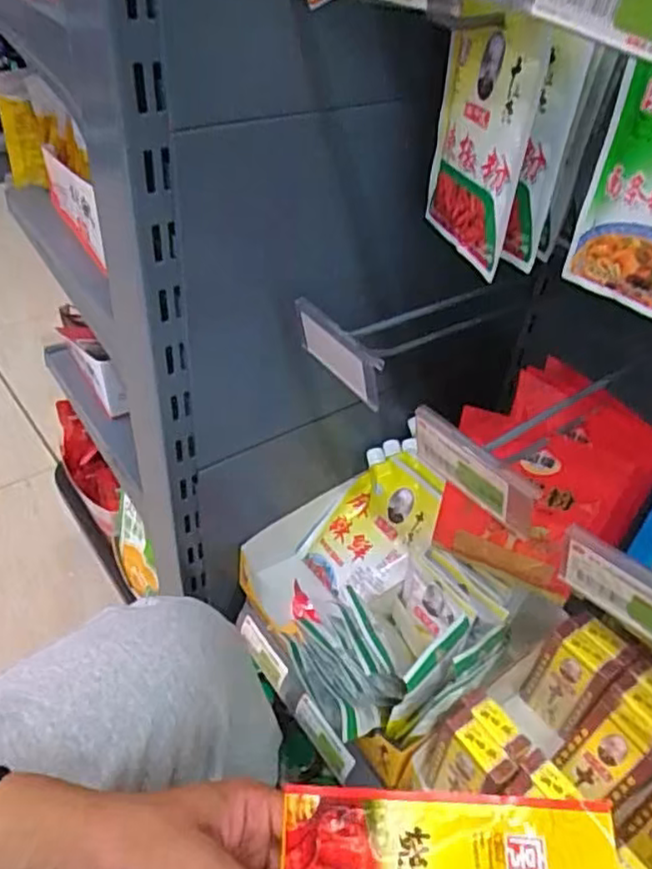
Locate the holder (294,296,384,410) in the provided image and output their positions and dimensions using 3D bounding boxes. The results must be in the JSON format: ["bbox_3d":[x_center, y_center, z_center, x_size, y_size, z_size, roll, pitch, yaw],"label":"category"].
[{"bbox_3d":[0.010,-0.059,0.498,0.011,0.049,0.100,-23,49,-28],"label":"holder"}]

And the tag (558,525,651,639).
[{"bbox_3d":[0.169,0.089,0.347,0.009,0.046,0.098,-28,51,-32],"label":"tag"}]

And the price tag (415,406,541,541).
[{"bbox_3d":[0.094,0.025,0.427,0.010,0.049,0.096,-32,54,-25],"label":"price tag"}]

